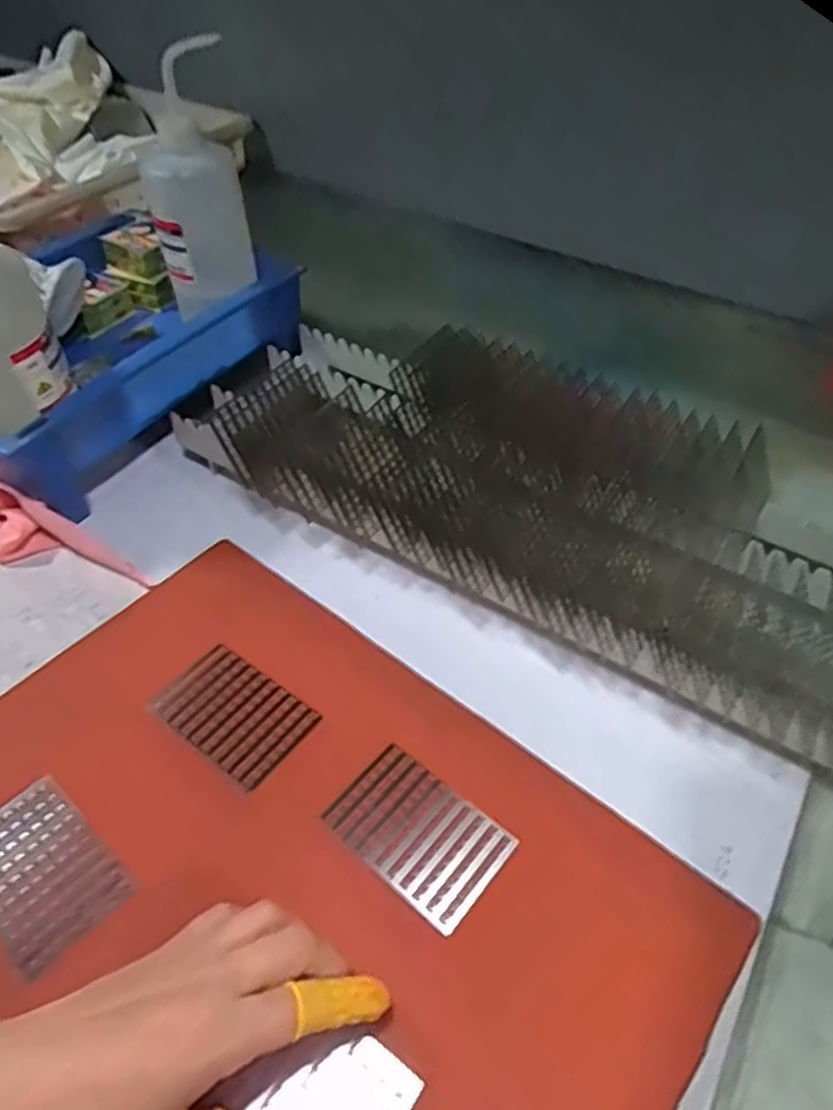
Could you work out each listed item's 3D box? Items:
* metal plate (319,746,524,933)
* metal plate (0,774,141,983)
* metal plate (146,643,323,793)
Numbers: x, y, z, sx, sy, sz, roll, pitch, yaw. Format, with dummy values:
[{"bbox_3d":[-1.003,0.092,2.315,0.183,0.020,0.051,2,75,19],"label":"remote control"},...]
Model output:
[{"bbox_3d":[0.001,0.140,0.373,0.086,0.007,0.055,31,61,31],"label":"metal plate"},{"bbox_3d":[-0.187,0.153,0.363,0.073,0.011,0.057,34,55,27],"label":"metal plate"},{"bbox_3d":[-0.103,0.088,0.416,0.082,0.009,0.056,33,60,20],"label":"metal plate"}]

